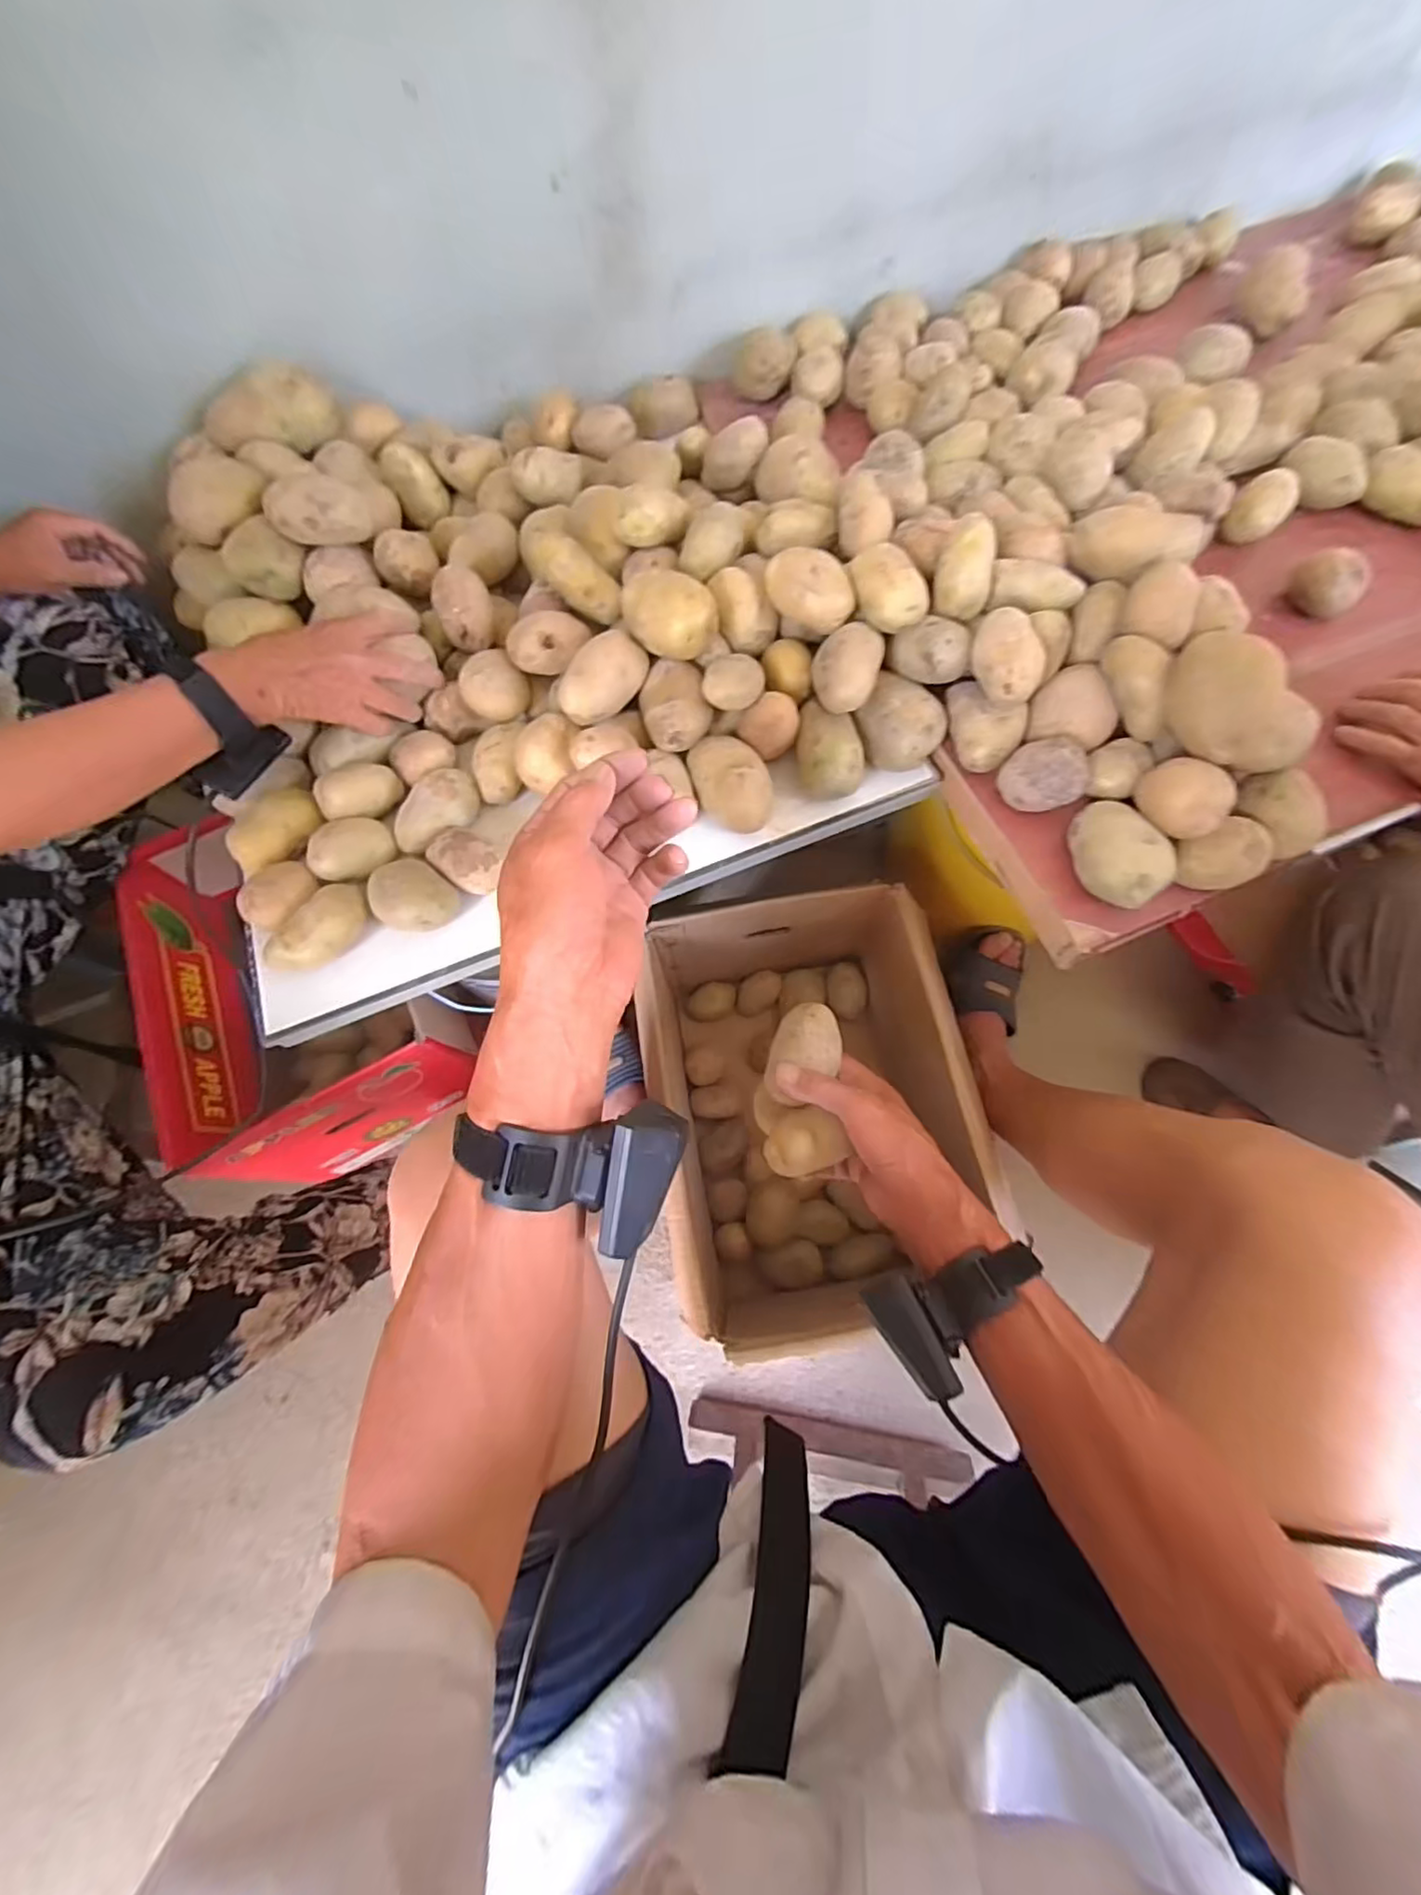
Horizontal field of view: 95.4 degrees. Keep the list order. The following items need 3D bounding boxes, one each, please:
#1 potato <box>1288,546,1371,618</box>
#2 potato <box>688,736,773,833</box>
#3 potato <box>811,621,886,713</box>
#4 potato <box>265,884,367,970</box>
[{"bbox_3d":[0.553,-0.326,0.577,0.037,0.046,0.056,-40,72,-13],"label":"potato"},{"bbox_3d":[0.018,-0.133,0.537,0.059,0.049,0.081,-15,69,-4],"label":"potato"},{"bbox_3d":[0.106,-0.217,0.508,0.051,0.044,0.058,12,69,7],"label":"potato"},{"bbox_3d":[-0.306,-0.012,0.509,0.043,0.036,0.078,33,73,14],"label":"potato"}]

